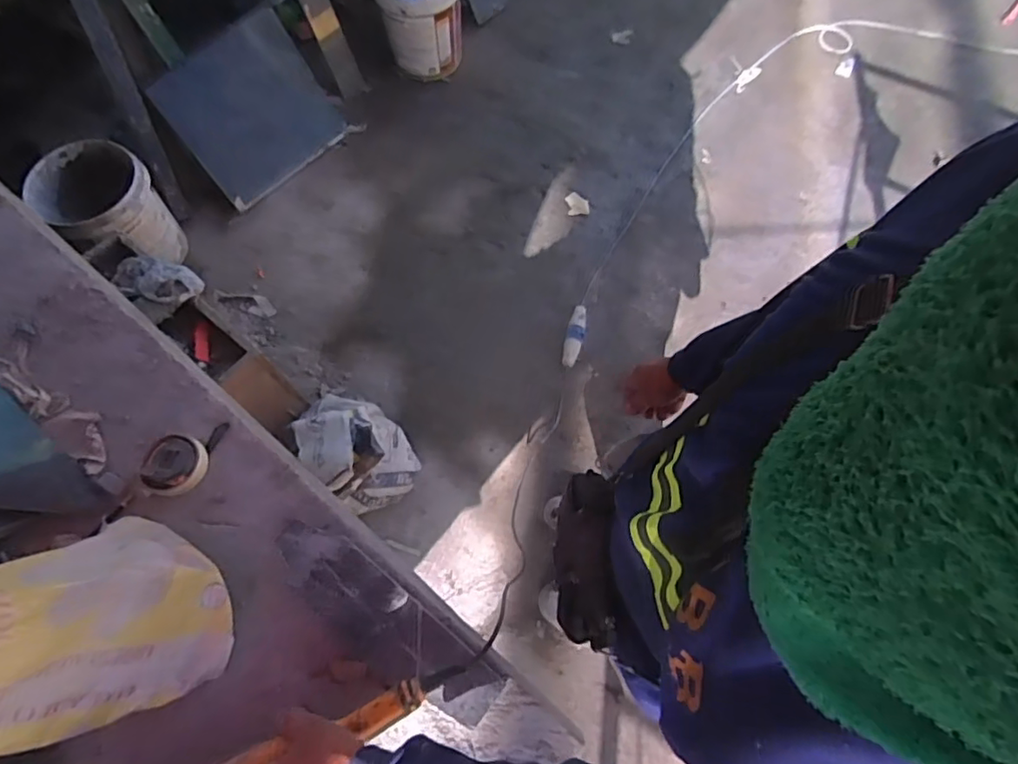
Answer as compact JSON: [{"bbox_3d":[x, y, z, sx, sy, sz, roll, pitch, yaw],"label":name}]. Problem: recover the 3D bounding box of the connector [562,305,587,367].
[{"bbox_3d":[0.193,-0.140,1.695,0.053,0.062,0.195,12,67,7],"label":"connector"}]

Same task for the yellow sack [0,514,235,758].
[{"bbox_3d":[-0.476,0.226,0.539,0.295,0.361,0.238,-13,66,-4],"label":"yellow sack"}]

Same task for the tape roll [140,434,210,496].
[{"bbox_3d":[-0.436,0.109,0.770,0.071,0.039,0.077,-1,66,2],"label":"tape roll"}]

